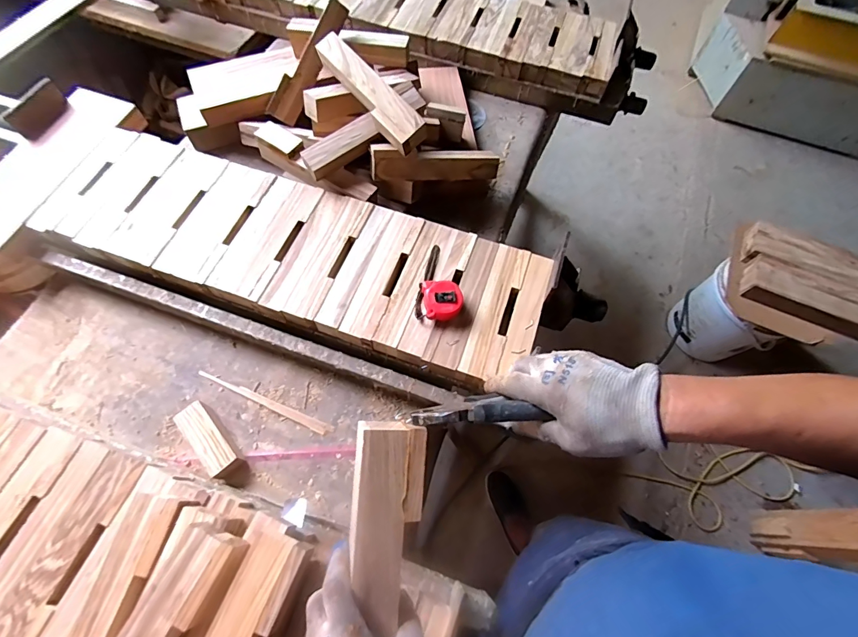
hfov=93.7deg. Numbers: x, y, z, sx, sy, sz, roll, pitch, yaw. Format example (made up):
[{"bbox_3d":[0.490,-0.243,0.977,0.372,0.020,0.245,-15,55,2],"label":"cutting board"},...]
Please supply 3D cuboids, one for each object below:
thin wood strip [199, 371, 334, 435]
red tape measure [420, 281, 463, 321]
[{"bbox_3d":[-0.278,0.141,0.680,0.250,0.004,0.016,22,67,7],"label":"thin wood strip"},{"bbox_3d":[0.022,-0.028,0.649,0.061,0.034,0.063,1,66,-2],"label":"red tape measure"}]

